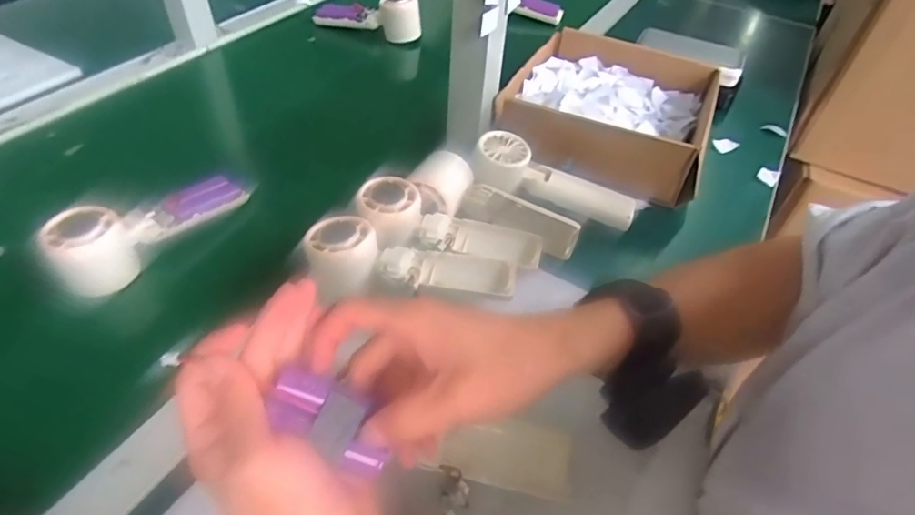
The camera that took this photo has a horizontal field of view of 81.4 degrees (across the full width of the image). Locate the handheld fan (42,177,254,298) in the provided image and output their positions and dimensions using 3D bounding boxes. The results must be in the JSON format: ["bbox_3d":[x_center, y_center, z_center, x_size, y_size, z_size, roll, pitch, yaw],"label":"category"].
[{"bbox_3d":[-0.263,-0.036,0.461,0.056,0.057,0.163,27,48,16],"label":"handheld fan"}]

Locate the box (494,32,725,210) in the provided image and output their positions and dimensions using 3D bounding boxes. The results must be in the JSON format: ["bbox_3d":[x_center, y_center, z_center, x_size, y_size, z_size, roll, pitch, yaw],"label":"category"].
[{"bbox_3d":[0.173,-0.166,0.620,0.213,0.092,0.224,17,48,13],"label":"box"}]

